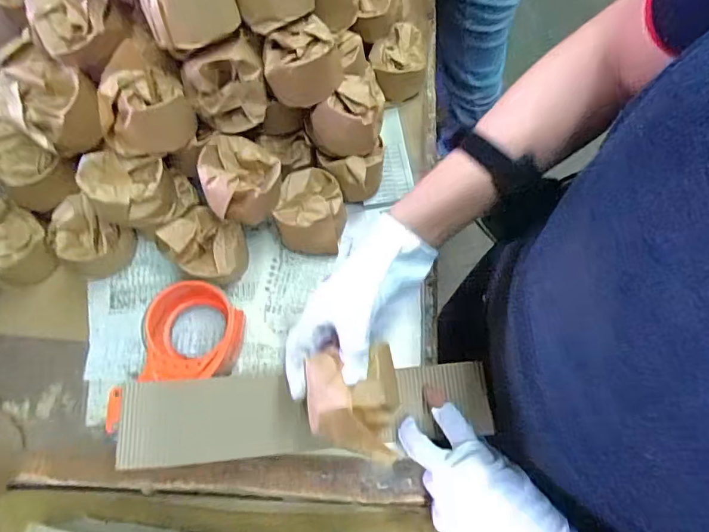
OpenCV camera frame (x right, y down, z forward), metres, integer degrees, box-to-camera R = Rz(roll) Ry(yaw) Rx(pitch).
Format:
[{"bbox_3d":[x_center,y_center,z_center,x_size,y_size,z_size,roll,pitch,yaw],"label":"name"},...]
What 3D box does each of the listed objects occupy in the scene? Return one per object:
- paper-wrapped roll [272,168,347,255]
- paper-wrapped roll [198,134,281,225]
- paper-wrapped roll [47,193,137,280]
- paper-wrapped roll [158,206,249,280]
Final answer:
[{"bbox_3d":[-0.047,-0.060,0.503,0.070,0.063,0.083,-1,71,-2],"label":"paper-wrapped roll"},{"bbox_3d":[-0.110,-0.088,0.453,0.071,0.056,0.075,0,71,-1],"label":"paper-wrapped roll"},{"bbox_3d":[-0.281,-0.025,0.484,0.067,0.065,0.068,0,71,-1],"label":"paper-wrapped roll"},{"bbox_3d":[-0.152,-0.018,0.478,0.077,0.076,0.066,22,72,6],"label":"paper-wrapped roll"}]

